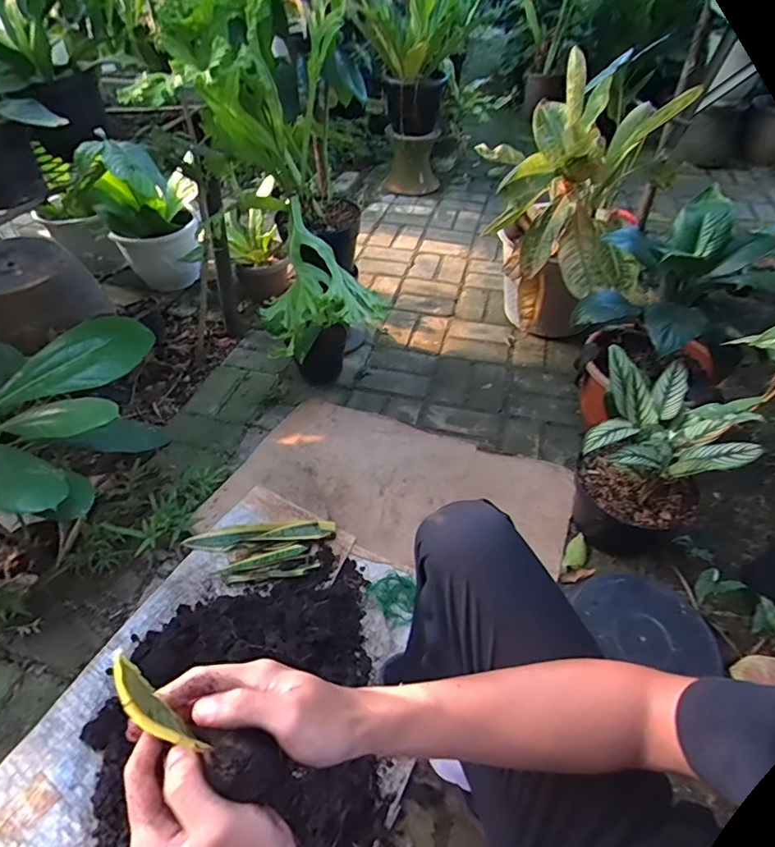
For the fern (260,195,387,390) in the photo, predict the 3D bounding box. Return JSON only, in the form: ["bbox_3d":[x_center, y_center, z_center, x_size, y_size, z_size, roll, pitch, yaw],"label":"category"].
[{"bbox_3d":[-0.164,-0.236,1.188,0.250,0.431,0.283,-18,48,-17],"label":"fern"}]

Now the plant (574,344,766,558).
[{"bbox_3d":[0.489,0.087,0.943,0.243,0.334,0.232,19,49,19],"label":"plant"}]

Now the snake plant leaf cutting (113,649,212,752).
[{"bbox_3d":[-0.121,0.160,0.263,0.025,0.096,0.016,9,42,36],"label":"snake plant leaf cutting"}]

